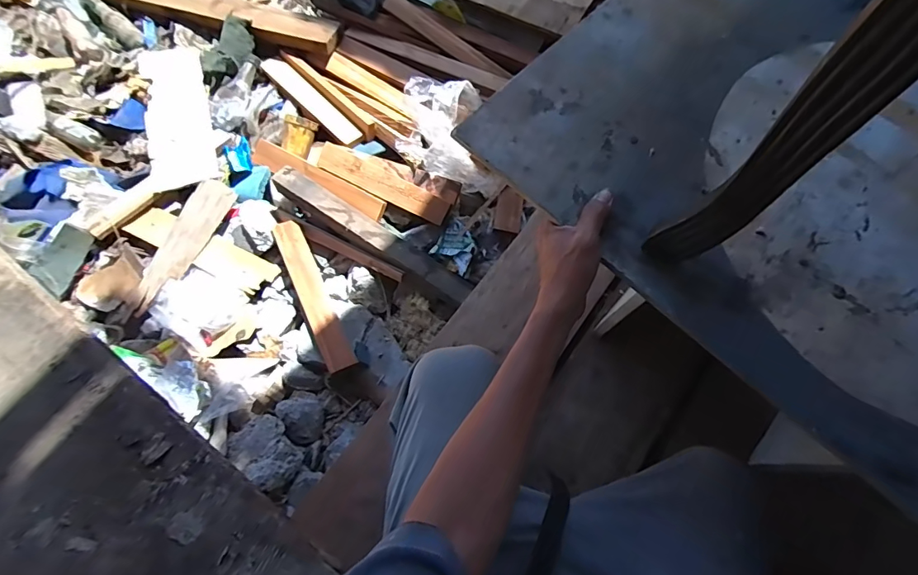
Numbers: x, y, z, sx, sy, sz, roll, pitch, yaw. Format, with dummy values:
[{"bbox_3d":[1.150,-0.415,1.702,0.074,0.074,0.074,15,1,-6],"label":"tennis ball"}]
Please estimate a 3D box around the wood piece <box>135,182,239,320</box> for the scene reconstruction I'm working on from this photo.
[{"bbox_3d":[-0.579,-0.090,0.970,0.077,0.014,0.302,30,77,-10],"label":"wood piece"}]

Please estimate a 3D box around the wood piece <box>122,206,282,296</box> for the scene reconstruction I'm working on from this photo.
[{"bbox_3d":[-0.545,-0.082,0.986,0.319,0.022,0.077,26,72,2],"label":"wood piece"}]

